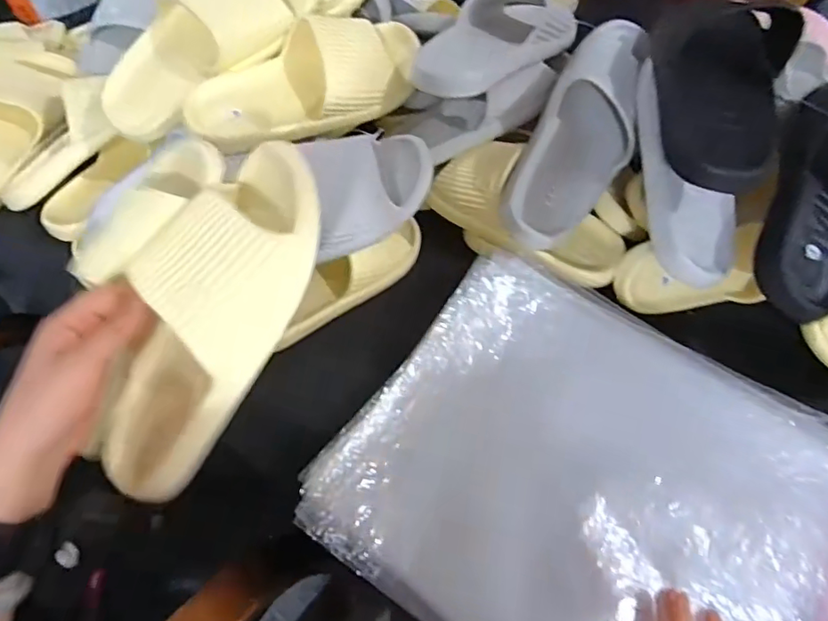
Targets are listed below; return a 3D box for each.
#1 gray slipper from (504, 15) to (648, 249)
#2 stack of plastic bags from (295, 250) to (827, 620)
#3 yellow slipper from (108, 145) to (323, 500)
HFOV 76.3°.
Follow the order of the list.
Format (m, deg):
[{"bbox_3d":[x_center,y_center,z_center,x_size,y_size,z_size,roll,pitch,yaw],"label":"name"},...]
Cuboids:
[{"bbox_3d":[0.181,-0.193,0.551,0.097,0.070,0.278,25,87,16],"label":"gray slipper"},{"bbox_3d":[0.151,0.152,0.429,0.402,0.055,0.313,33,74,19],"label":"stack of plastic bags"},{"bbox_3d":[-0.151,0.007,0.356,0.115,0.059,0.256,34,102,20],"label":"yellow slipper"}]

